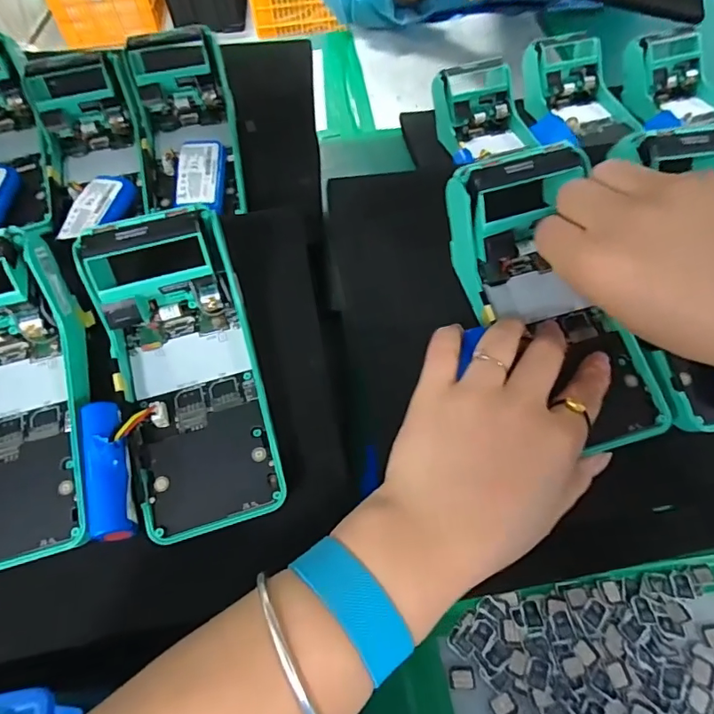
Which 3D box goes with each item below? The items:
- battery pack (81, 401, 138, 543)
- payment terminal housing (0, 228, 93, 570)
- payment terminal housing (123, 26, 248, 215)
[{"bbox_3d":[-0.128,0.058,0.254,0.020,0.016,0.069,-12,78,-8],"label":"battery pack"},{"bbox_3d":[-0.191,0.023,0.270,0.083,0.059,0.172,-13,80,-8],"label":"payment terminal housing"},{"bbox_3d":[-0.137,-0.188,0.400,0.085,0.084,0.158,-13,56,-8],"label":"payment terminal housing"}]

